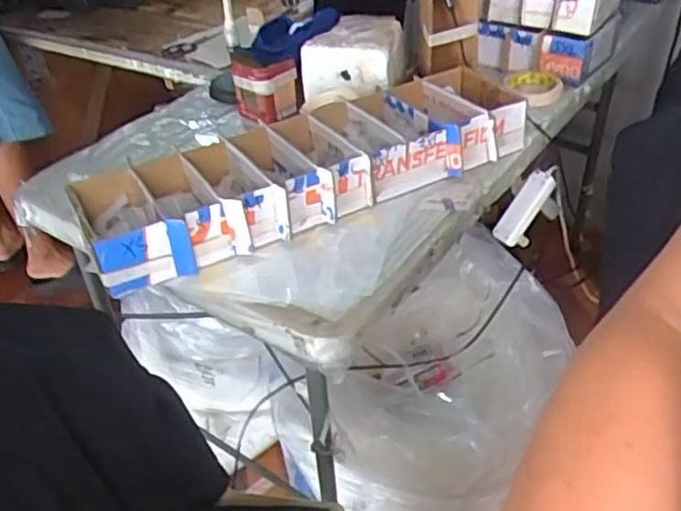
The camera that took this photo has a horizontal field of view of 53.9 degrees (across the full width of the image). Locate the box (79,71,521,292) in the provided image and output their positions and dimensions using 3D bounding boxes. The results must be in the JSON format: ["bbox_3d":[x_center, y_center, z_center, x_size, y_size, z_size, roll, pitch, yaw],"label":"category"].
[{"bbox_3d":[-0.028,-0.123,0.915,0.626,0.083,0.181,-22,41,-20],"label":"box"}]

